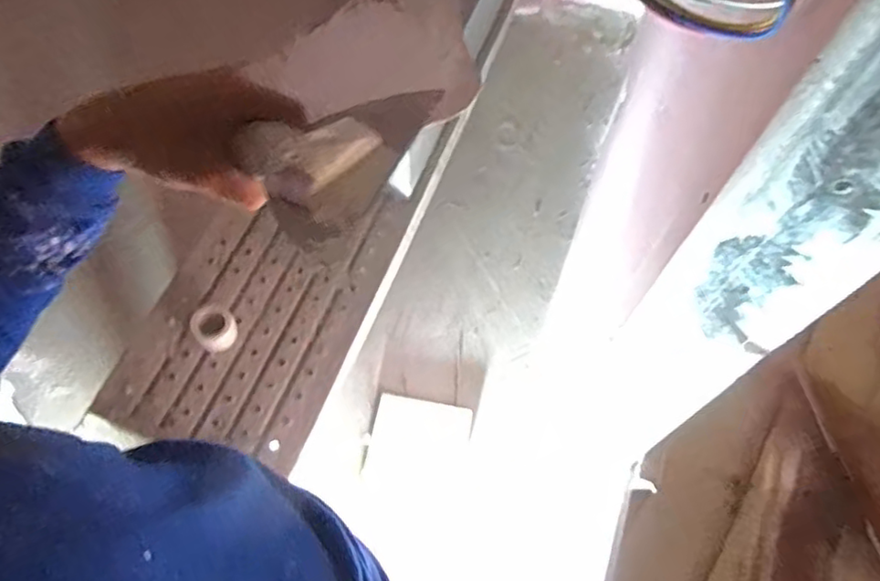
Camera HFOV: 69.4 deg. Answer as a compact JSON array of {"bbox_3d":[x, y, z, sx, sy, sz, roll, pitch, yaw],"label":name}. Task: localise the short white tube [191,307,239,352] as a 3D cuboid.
[{"bbox_3d":[-0.435,0.074,1.228,0.077,0.038,0.084,1,62,-2],"label":"short white tube"}]

